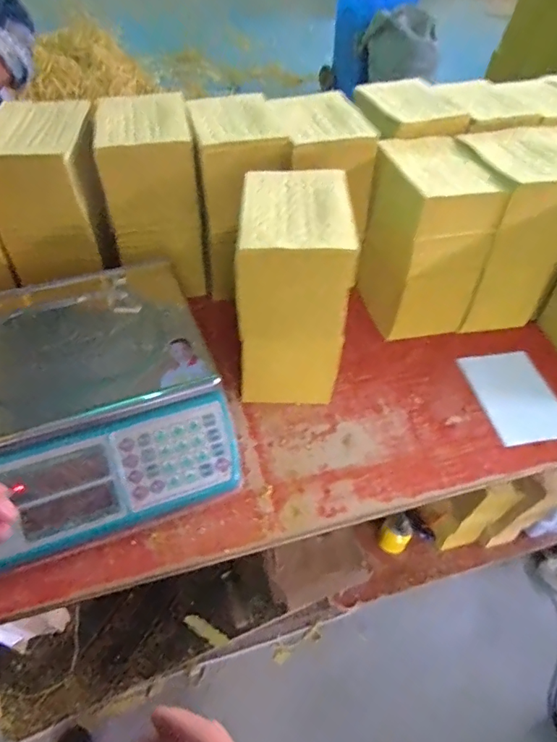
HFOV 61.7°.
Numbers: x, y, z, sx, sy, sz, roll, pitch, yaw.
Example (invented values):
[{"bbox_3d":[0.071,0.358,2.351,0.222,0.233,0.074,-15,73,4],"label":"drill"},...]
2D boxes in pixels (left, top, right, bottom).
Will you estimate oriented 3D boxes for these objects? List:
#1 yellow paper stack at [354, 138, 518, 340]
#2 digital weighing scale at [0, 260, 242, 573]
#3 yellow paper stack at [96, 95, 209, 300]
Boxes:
[{"bbox_3d":[0.207,-0.195,0.680,0.131,0.207,0.189,-9,53,-12],"label":"yellow paper stack"},{"bbox_3d":[-0.220,0.039,0.519,0.305,0.100,0.267,-16,55,-17],"label":"digital weighing scale"},{"bbox_3d":[-0.188,-0.259,0.695,0.122,0.219,0.184,-10,54,-13],"label":"yellow paper stack"}]

